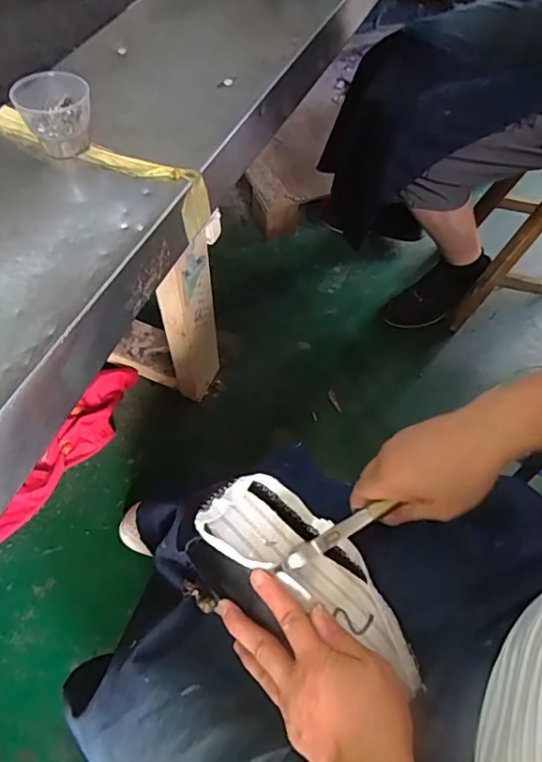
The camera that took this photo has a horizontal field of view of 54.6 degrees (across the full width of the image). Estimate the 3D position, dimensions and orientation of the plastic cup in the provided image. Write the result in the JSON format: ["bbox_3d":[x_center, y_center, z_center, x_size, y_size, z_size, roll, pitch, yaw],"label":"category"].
[{"bbox_3d":[-0.192,-0.237,0.470,0.069,0.051,0.060,-20,62,-13],"label":"plastic cup"}]

